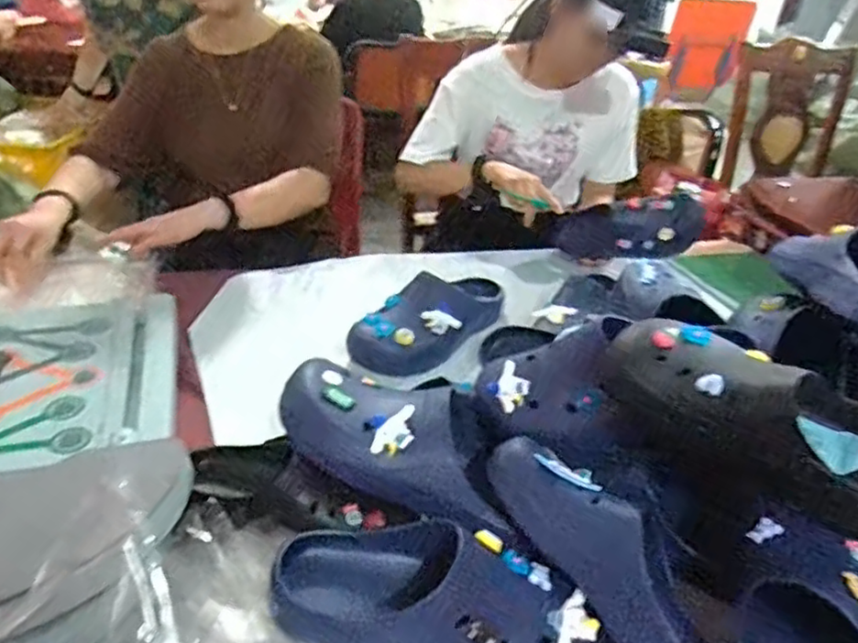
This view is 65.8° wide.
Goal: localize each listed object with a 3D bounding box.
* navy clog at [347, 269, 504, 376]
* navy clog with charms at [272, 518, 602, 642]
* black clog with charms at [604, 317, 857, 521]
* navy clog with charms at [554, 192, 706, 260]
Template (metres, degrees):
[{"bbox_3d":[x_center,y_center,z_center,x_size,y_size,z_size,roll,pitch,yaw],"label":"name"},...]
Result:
[{"bbox_3d":[0.014,-0.012,0.964,0.265,0.080,0.108,-25,43,-38],"label":"navy clog"},{"bbox_3d":[0.008,0.223,0.559,0.267,0.082,0.131,14,33,14],"label":"navy clog with charms"},{"bbox_3d":[0.311,0.088,0.595,0.296,0.086,0.128,24,35,4],"label":"black clog with charms"},{"bbox_3d":[0.332,-0.161,1.143,0.253,0.093,0.117,-2,23,39],"label":"navy clog with charms"}]

